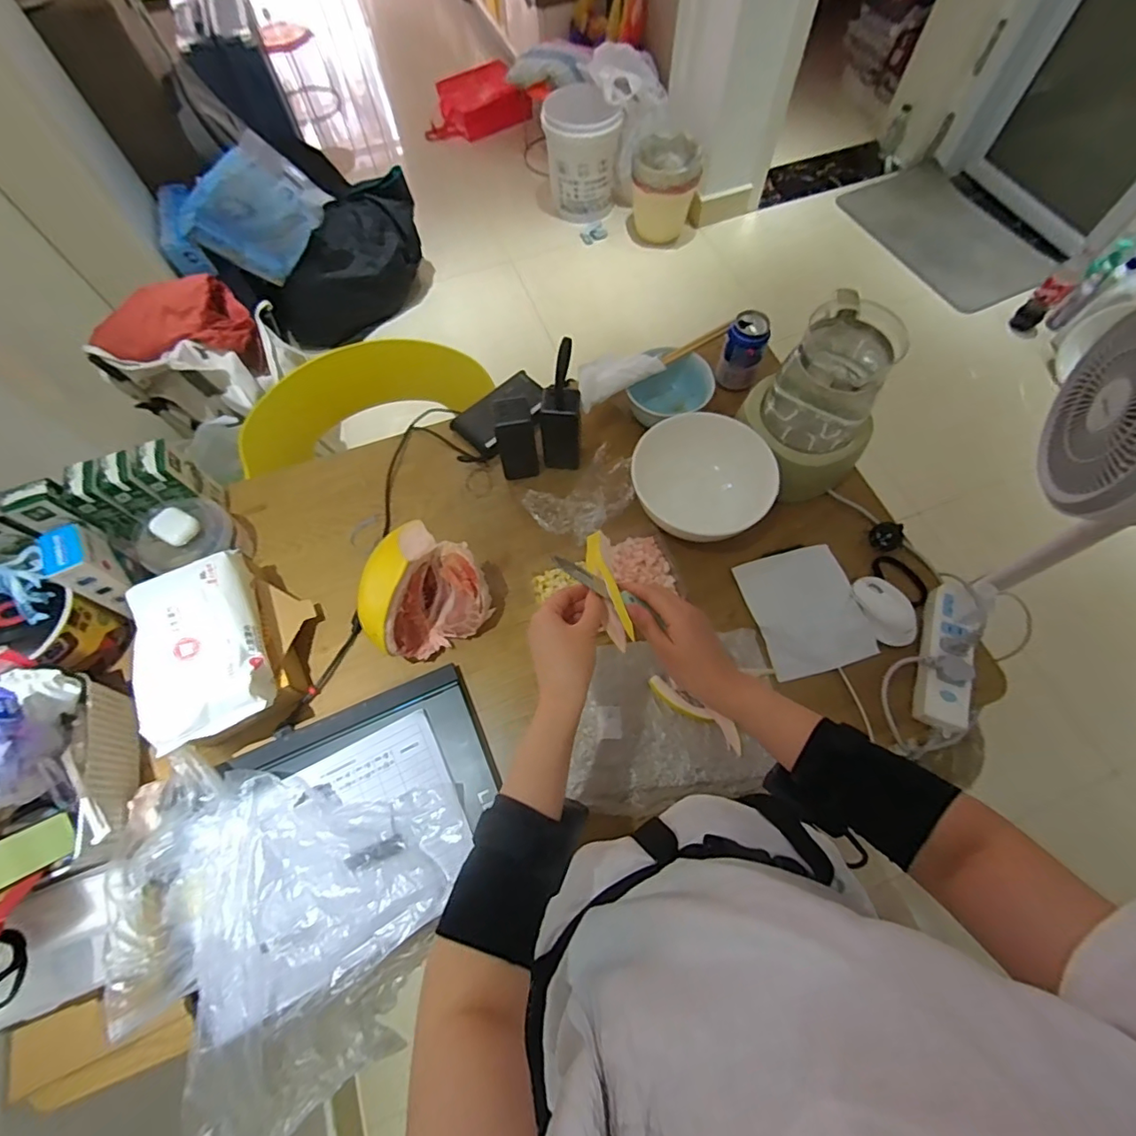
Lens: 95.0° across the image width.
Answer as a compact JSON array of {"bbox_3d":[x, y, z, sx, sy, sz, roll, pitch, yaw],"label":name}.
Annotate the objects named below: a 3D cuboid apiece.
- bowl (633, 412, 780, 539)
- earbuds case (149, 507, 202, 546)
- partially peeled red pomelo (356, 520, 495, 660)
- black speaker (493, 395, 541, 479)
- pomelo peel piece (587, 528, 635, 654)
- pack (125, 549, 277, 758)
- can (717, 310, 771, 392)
[{"bbox_3d":[0.190,-0.128,0.760,0.194,0.082,0.183,-1,66,1],"label":"bowl"},{"bbox_3d":[-0.528,-0.056,0.700,0.051,0.021,0.045,29,70,13],"label":"earbuds case"},{"bbox_3d":[-0.181,0.032,0.651,0.153,0.141,0.117,-37,70,-14],"label":"partially peeled red pomelo"},{"bbox_3d":[-0.075,-0.186,0.763,0.054,0.133,0.046,-11,66,-3],"label":"black speaker"},{"bbox_3d":[0.038,0.015,0.493,0.027,0.023,0.126,-12,62,-4],"label":"pomelo peel piece"},{"bbox_3d":[-0.431,0.091,0.611,0.122,0.065,0.210,-26,68,-9],"label":"pack"},{"bbox_3d":[0.288,-0.358,0.852,0.072,0.109,0.070,-1,66,1],"label":"can"}]

